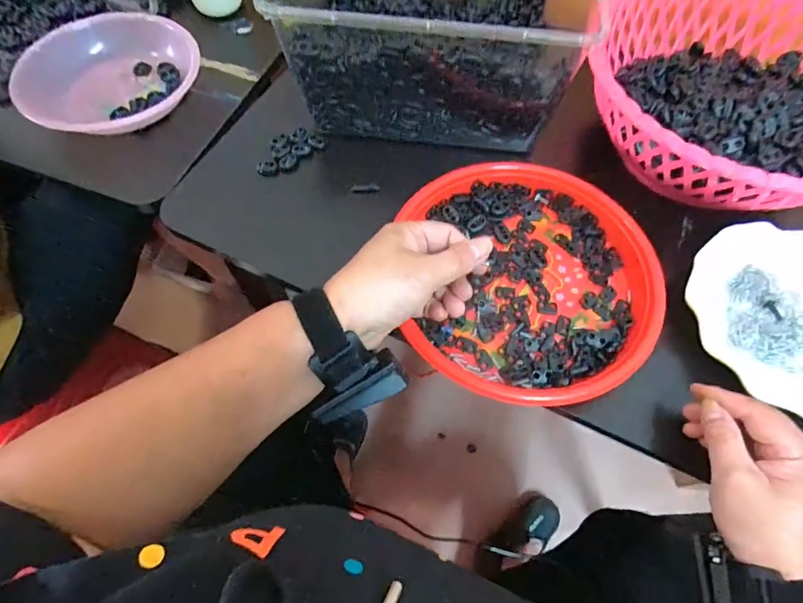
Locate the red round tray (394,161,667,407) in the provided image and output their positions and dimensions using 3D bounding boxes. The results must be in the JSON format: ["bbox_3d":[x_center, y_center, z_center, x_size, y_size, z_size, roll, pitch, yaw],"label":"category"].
[{"bbox_3d":[0.115,-0.031,0.410,0.213,0.026,0.241,-1,63,-2],"label":"red round tray"}]

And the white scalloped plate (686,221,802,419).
[{"bbox_3d":[0.349,0.016,0.391,0.181,0.022,0.177,1,63,-1],"label":"white scalloped plate"}]

